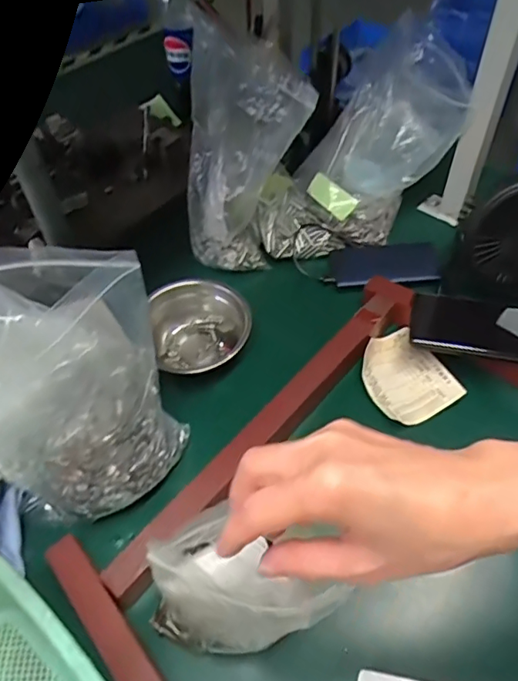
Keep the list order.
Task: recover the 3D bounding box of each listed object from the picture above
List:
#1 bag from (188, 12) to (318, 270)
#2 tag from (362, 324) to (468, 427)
[{"bbox_3d":[-0.023,-0.219,0.646,0.140,0.226,0.136,-11,52,-8],"label":"bag"},{"bbox_3d":[0.153,0.038,0.578,0.082,0.024,0.110,-22,54,-15],"label":"tag"}]

